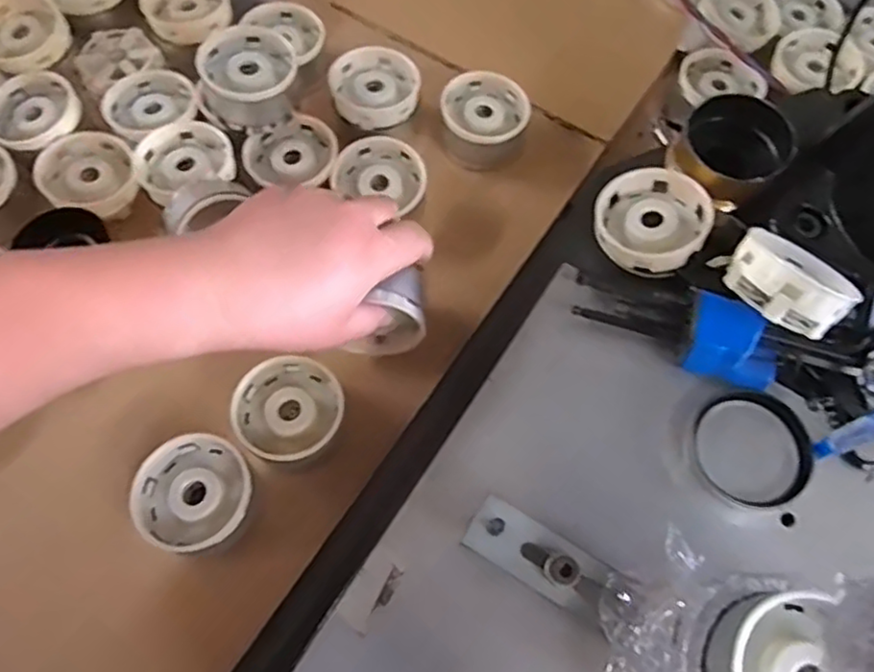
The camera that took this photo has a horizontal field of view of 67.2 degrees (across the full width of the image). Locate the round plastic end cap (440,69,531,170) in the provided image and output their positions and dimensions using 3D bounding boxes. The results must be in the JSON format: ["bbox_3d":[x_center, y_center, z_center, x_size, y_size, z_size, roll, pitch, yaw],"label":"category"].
[{"bbox_3d":[0.037,-0.171,0.520,0.065,0.042,0.073,9,67,2],"label":"round plastic end cap"}]

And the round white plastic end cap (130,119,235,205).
[{"bbox_3d":[-0.181,-0.126,0.467,0.069,0.021,0.059,-14,68,-8],"label":"round white plastic end cap"}]

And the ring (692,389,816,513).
[{"bbox_3d":[0.175,0.062,0.366,0.065,0.014,0.062,1,67,-2],"label":"ring"}]

